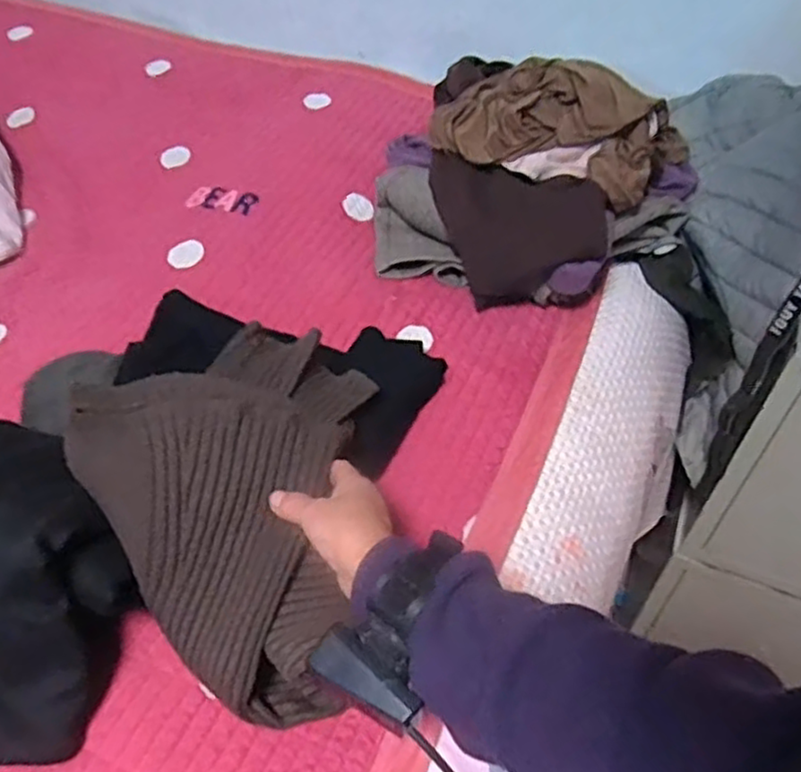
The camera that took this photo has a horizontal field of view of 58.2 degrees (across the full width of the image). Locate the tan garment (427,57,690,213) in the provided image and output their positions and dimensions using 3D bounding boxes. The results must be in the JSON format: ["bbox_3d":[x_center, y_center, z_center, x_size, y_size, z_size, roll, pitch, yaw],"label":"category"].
[{"bbox_3d":[0.171,-0.294,0.793,0.264,0.090,0.138,24,49,19],"label":"tan garment"}]

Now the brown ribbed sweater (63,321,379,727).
[{"bbox_3d":[-0.094,0.092,0.544,0.216,0.136,0.248,-28,52,-28],"label":"brown ribbed sweater"}]

